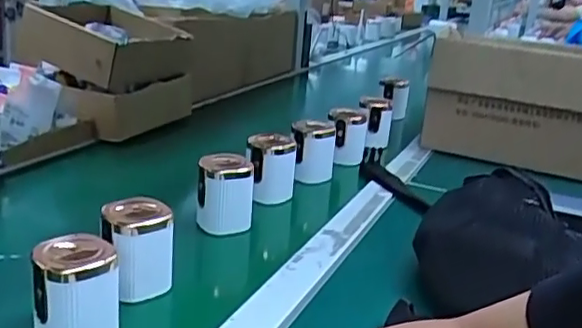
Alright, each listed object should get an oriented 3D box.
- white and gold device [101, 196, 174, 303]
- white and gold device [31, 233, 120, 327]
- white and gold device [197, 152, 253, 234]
[{"bbox_3d":[-0.130,0.071,0.530,0.057,0.070,0.052,0,20,-15],"label":"white and gold device"},{"bbox_3d":[-0.157,0.093,0.458,0.057,0.069,0.057,-2,20,-20],"label":"white and gold device"},{"bbox_3d":[-0.069,0.031,0.661,0.061,0.074,0.054,3,19,-6],"label":"white and gold device"}]

